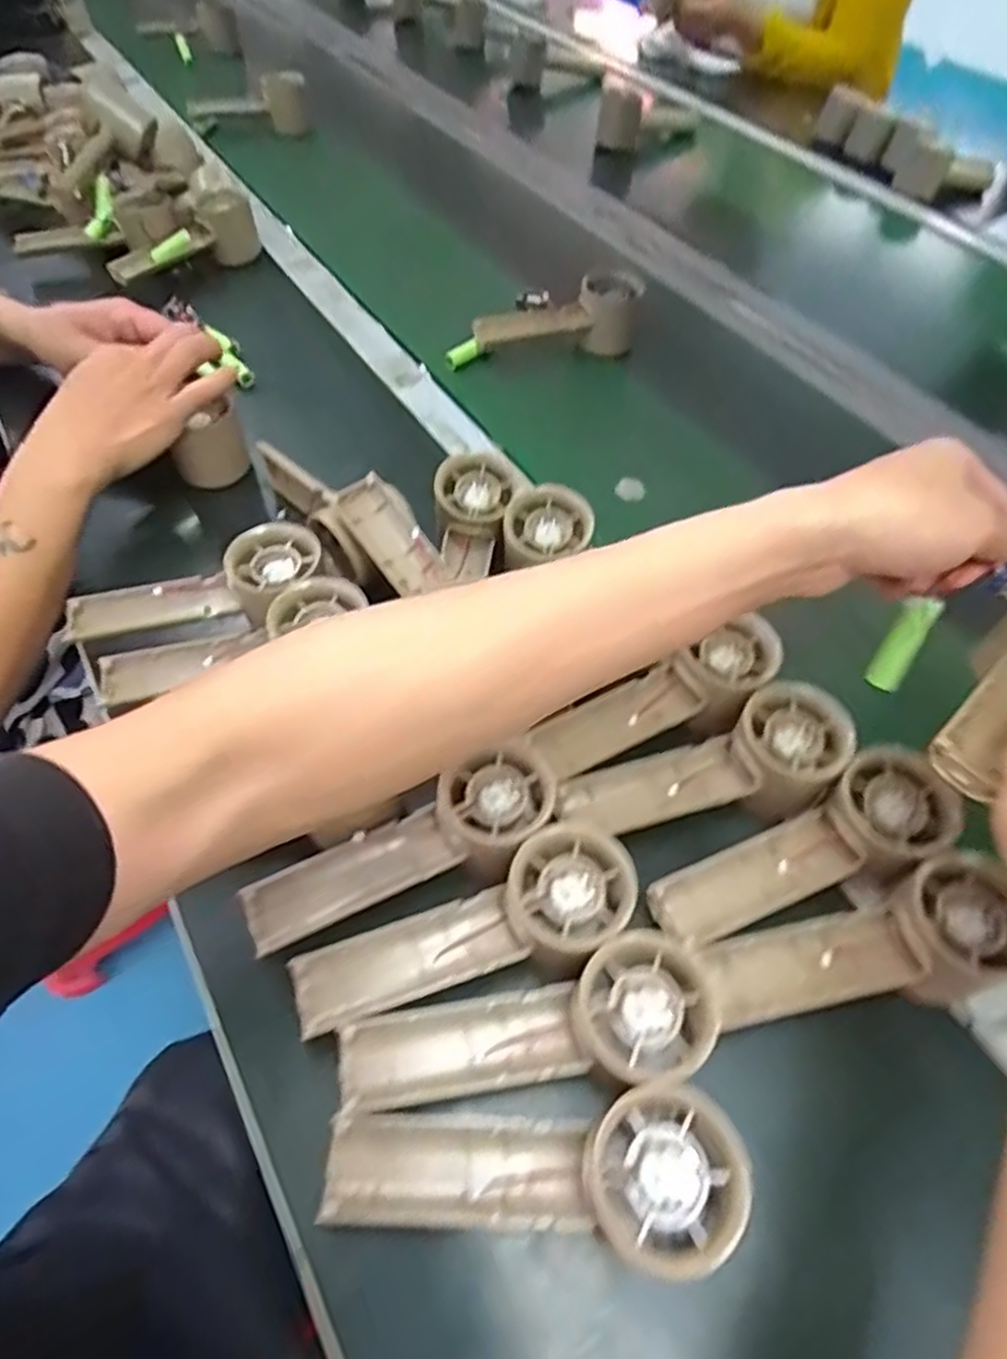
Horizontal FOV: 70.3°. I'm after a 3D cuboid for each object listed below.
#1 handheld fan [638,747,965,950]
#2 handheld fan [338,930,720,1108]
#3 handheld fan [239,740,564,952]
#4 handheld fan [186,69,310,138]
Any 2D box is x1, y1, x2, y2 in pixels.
[{"bbox_3d":[0.151,0.088,0.352,0.154,0.032,0.054,-23,58,-17],"label":"handheld fan"},{"bbox_3d":[0.011,0.150,0.298,0.155,0.029,0.052,-11,55,-9],"label":"handheld fan"},{"bbox_3d":[-0.043,0.082,0.346,0.163,0.025,0.054,-26,59,-18],"label":"handheld fan"},{"bbox_3d":[-0.347,-0.777,0.970,0.158,0.059,0.062,-12,55,-9],"label":"handheld fan"}]

